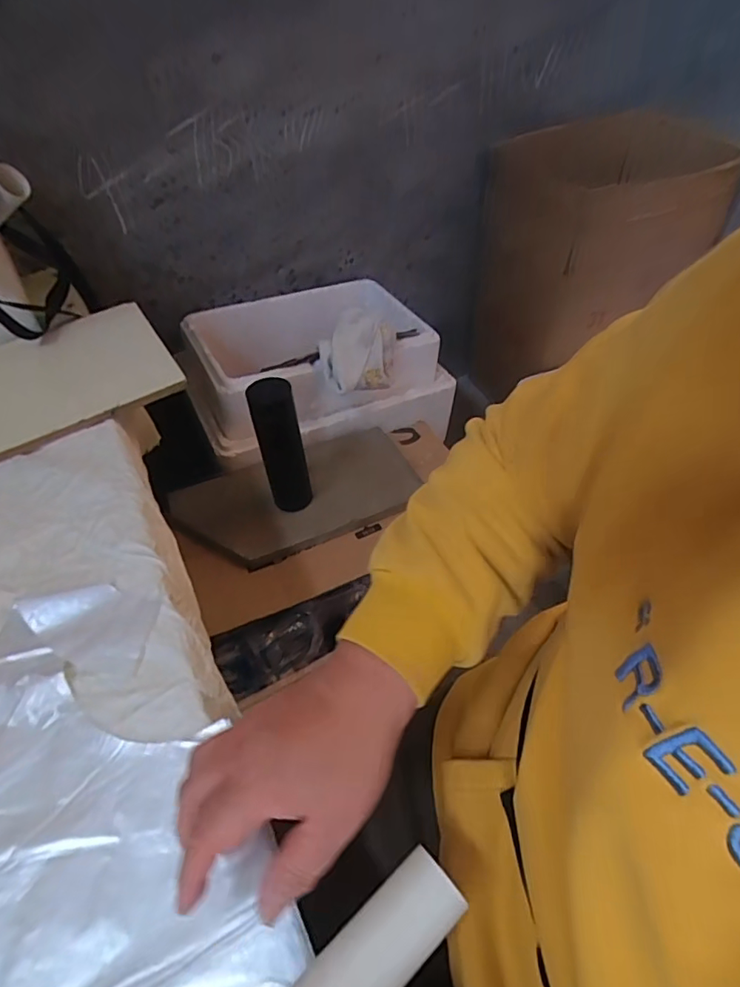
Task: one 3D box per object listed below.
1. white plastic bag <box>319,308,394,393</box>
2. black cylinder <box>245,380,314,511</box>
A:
[{"bbox_3d":[-0.020,-0.246,0.913,0.131,0.091,0.132,-5,51,1],"label":"white plastic bag"},{"bbox_3d":[-0.132,-0.067,0.767,0.061,0.211,0.074,-11,51,-6],"label":"black cylinder"}]

